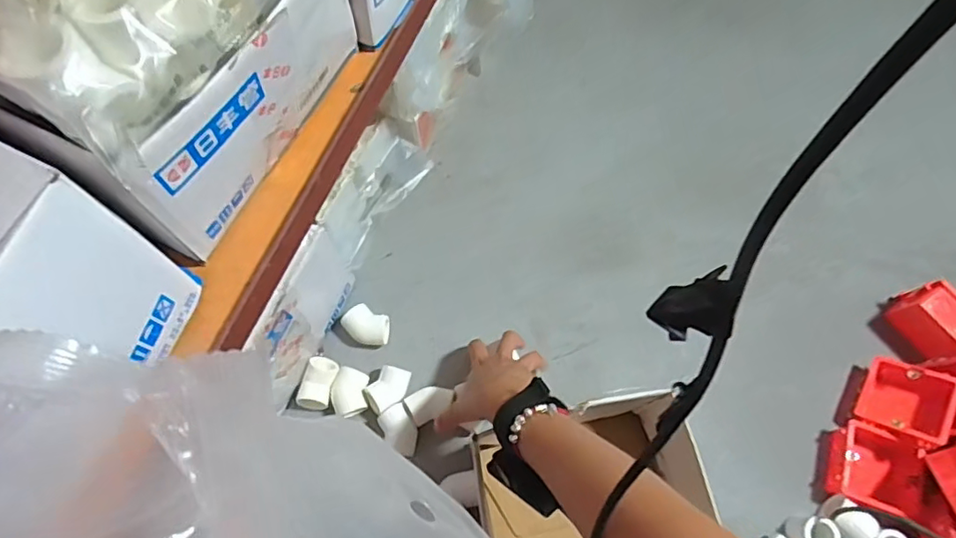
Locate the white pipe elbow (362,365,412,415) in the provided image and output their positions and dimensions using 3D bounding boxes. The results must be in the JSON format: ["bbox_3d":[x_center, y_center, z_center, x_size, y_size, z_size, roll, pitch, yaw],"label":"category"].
[{"bbox_3d":[-0.100,0.135,0.633,0.037,0.027,0.055,41,71,15],"label":"white pipe elbow"}]

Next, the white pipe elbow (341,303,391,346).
[{"bbox_3d":[-0.128,0.069,0.659,0.056,0.035,0.042,25,68,9],"label":"white pipe elbow"}]

